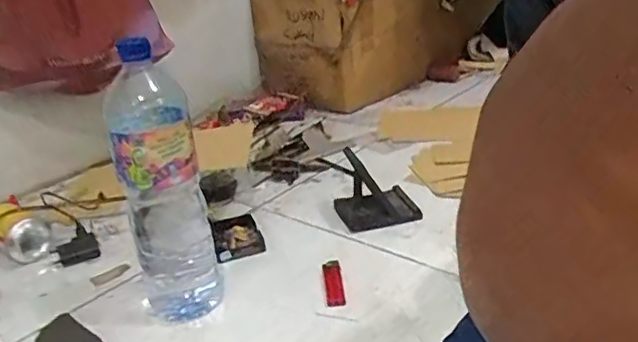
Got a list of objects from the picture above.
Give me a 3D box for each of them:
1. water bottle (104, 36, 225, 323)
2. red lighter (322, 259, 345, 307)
[{"bbox_3d":[-0.173,0.024,0.641,0.085,0.302,0.098,-12,24,-15],"label":"water bottle"},{"bbox_3d":[0.017,0.136,0.702,0.021,0.013,0.080,-6,24,-2],"label":"red lighter"}]

